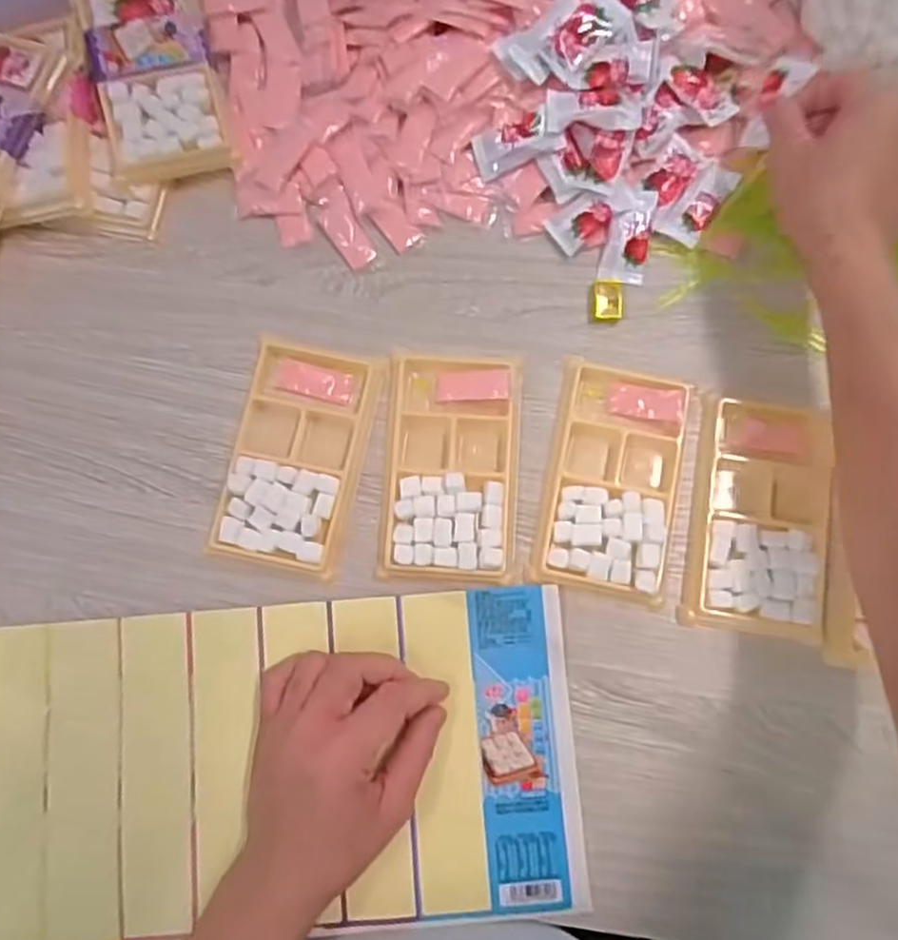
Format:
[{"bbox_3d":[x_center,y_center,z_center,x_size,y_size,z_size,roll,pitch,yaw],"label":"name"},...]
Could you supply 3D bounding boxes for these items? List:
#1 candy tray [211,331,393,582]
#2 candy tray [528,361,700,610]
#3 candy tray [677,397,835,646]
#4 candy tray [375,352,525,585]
[{"bbox_3d":[-0.087,-0.008,0.415,0.074,0.009,0.129,12,81,3],"label":"candy tray"},{"bbox_3d":[0.096,0.006,0.411,0.077,0.011,0.132,10,81,3],"label":"candy tray"},{"bbox_3d":[0.178,0.026,0.407,0.075,0.012,0.130,8,81,2],"label":"candy tray"},{"bbox_3d":[0.002,-0.004,0.412,0.076,0.011,0.132,4,81,2],"label":"candy tray"}]

